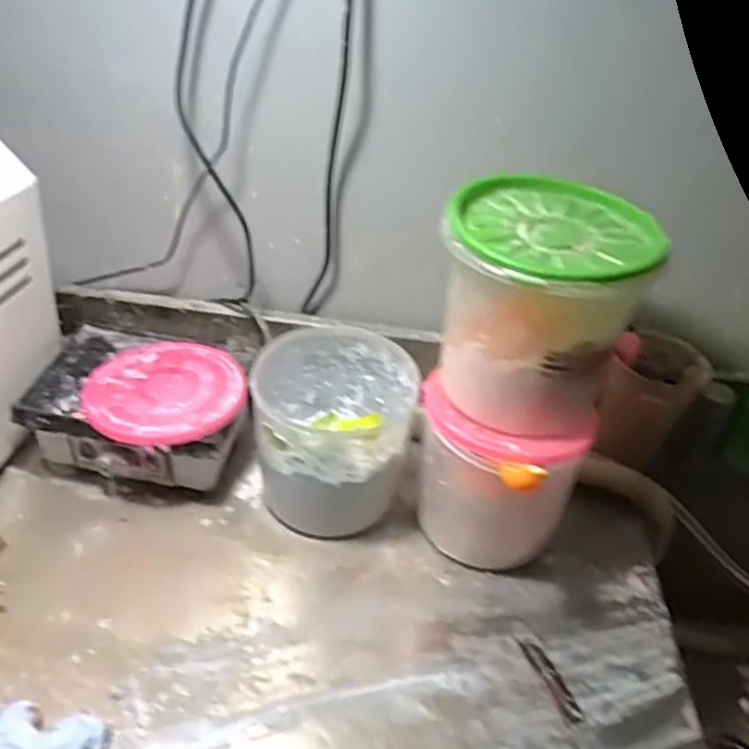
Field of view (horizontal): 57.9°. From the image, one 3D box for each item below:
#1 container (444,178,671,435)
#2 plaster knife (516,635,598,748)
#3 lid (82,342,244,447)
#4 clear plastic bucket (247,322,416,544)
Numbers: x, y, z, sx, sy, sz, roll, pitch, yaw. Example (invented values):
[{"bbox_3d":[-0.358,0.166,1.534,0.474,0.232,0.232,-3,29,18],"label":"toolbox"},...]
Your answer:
[{"bbox_3d":[0.138,-0.052,0.573,0.165,0.164,0.166,17,38,13],"label":"container"},{"bbox_3d":[0.162,0.278,0.560,0.019,0.010,0.142,-8,40,-19],"label":"plaster knife"},{"bbox_3d":[-0.214,0.012,0.695,0.151,0.024,0.156,5,37,-3],"label":"lid"},{"bbox_3d":[-0.040,0.065,0.690,0.156,0.168,0.153,5,37,-3],"label":"clear plastic bucket"}]

